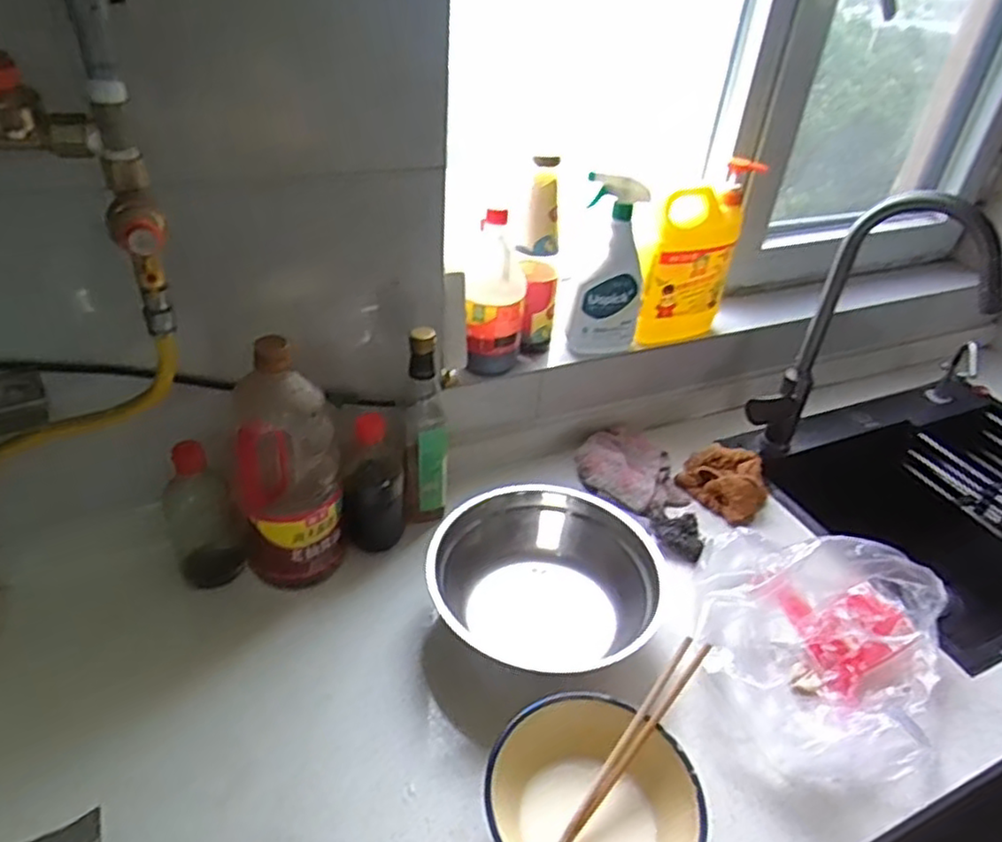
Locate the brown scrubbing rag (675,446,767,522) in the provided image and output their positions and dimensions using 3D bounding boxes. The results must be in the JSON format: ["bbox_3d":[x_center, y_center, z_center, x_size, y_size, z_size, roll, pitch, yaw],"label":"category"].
[{"bbox_3d":[0.309,0.082,0.979,0.124,0.069,0.090,33,47,30],"label":"brown scrubbing rag"}]

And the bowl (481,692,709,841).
[{"bbox_3d":[0.073,0.323,0.580,0.172,0.075,0.163,3,39,-2],"label":"bowl"}]

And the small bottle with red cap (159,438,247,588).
[{"bbox_3d":[-0.324,0.112,0.760,0.068,0.177,0.062,-26,48,-32],"label":"small bottle with red cap"}]

